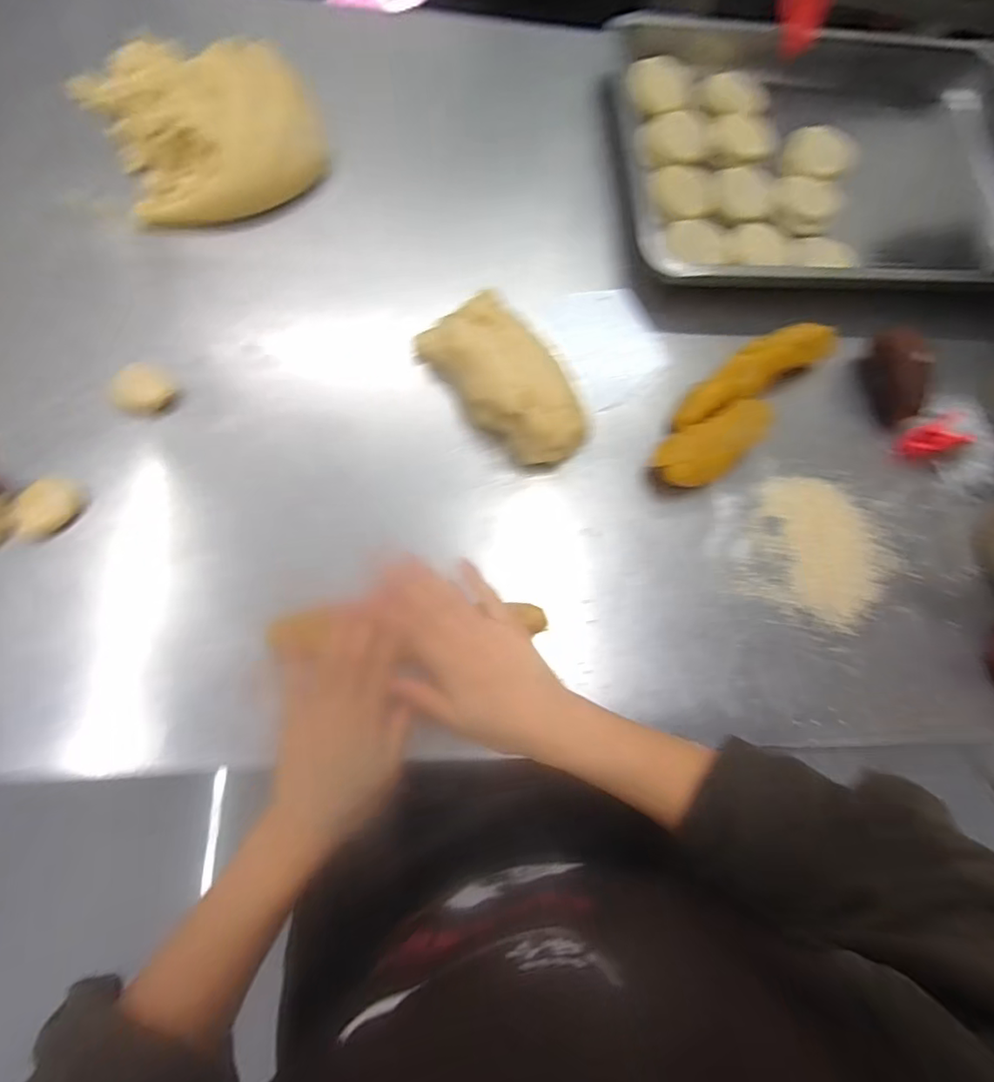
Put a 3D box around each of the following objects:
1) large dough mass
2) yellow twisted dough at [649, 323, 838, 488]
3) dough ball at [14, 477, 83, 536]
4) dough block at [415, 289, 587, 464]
[{"bbox_3d":[-0.264,-0.384,0.534,0.189,0.070,0.141,-22,78,-12],"label":"large dough mass"},{"bbox_3d":[0.226,-0.134,0.502,0.065,0.031,0.219,45,74,7],"label":"yellow twisted dough"},{"bbox_3d":[-0.342,-0.026,0.425,0.030,0.021,0.046,35,73,4],"label":"dough ball"},{"bbox_3d":[0.015,-0.144,0.482,0.091,0.054,0.162,-38,81,-15],"label":"dough block"}]

